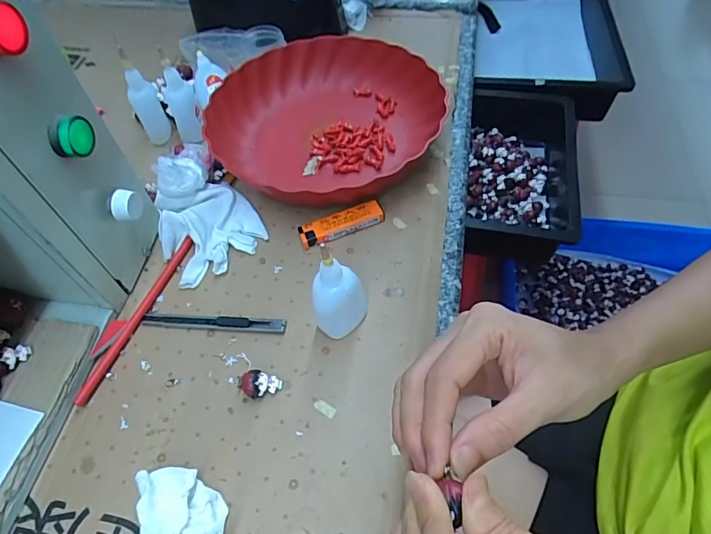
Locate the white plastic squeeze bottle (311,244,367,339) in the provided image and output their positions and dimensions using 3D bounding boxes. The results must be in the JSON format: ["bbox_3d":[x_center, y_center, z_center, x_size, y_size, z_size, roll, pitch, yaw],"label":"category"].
[{"bbox_3d":[-0.012,0.020,0.350,0.038,0.097,0.032,4,56,3],"label":"white plastic squeeze bottle"}]

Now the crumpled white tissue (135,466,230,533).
[{"bbox_3d":[-0.106,0.170,0.297,0.048,0.030,0.093,-26,60,-16],"label":"crumpled white tissue"}]

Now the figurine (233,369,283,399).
[{"bbox_3d":[-0.075,0.089,0.357,0.037,0.018,0.020,-5,56,-3],"label":"figurine"}]

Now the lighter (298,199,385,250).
[{"bbox_3d":[-0.013,-0.040,0.435,0.078,0.015,0.023,-20,59,-13],"label":"lighter"}]

